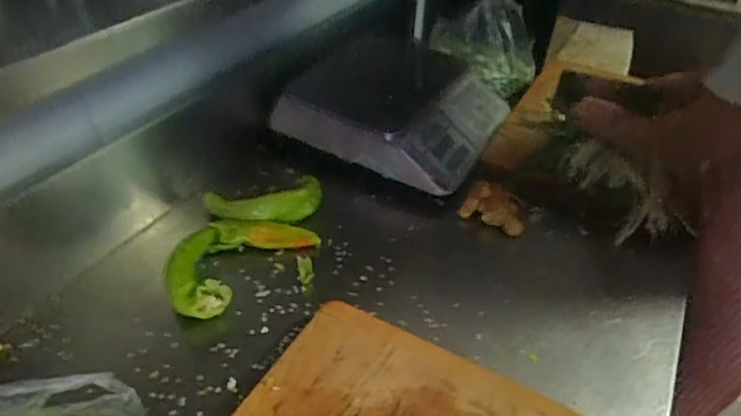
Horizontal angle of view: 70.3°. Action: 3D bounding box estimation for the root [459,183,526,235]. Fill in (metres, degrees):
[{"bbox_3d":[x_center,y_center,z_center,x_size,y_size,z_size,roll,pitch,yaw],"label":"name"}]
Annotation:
[{"bbox_3d":[0.195,-0.002,0.835,0.100,0.051,0.057,9,40,6],"label":"root"}]

